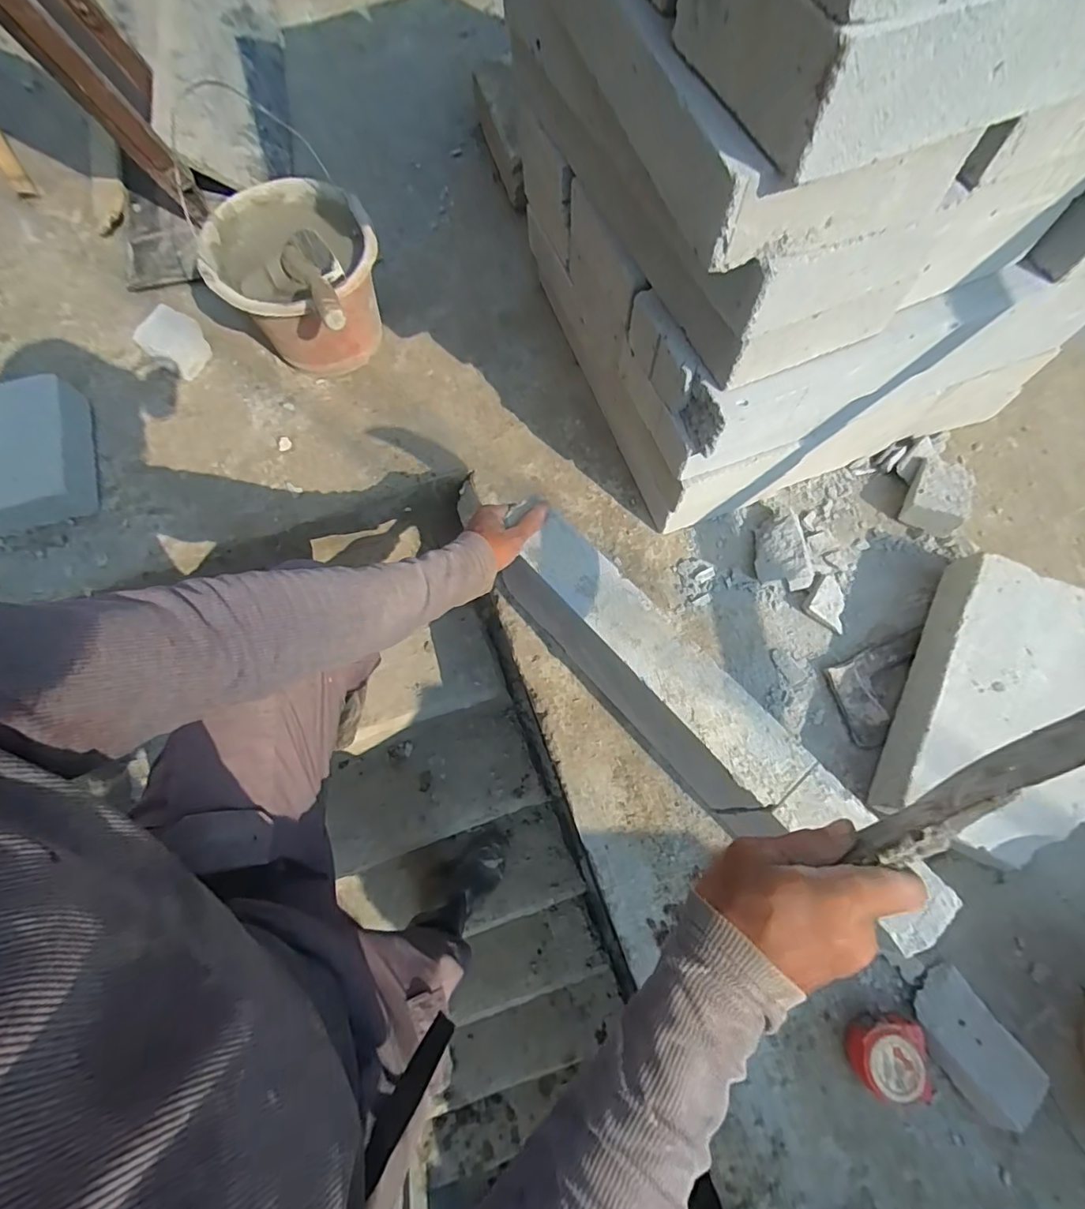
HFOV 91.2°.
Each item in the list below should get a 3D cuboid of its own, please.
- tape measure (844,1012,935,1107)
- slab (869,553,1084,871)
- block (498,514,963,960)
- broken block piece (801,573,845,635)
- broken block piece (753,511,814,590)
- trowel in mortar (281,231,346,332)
[{"bbox_3d":[0.389,0.510,0.592,0.078,0.038,0.079,-1,70,2],"label":"tape measure"},{"bbox_3d":[0.592,0.138,0.694,0.210,0.094,0.384,28,73,11],"label":"slab"},{"bbox_3d":[0.162,0.127,0.658,0.082,0.202,0.583,-41,74,-12],"label":"block"},{"bbox_3d":[0.424,-0.006,0.784,0.062,0.023,0.078,29,74,12],"label":"broken block piece"},{"bbox_3d":[0.354,-0.081,0.801,0.077,0.048,0.121,-6,70,-1],"label":"broken block piece"},{"bbox_3d":[-0.335,-0.483,0.783,0.078,0.071,0.299,-26,55,-7],"label":"trowel in mortar"}]

